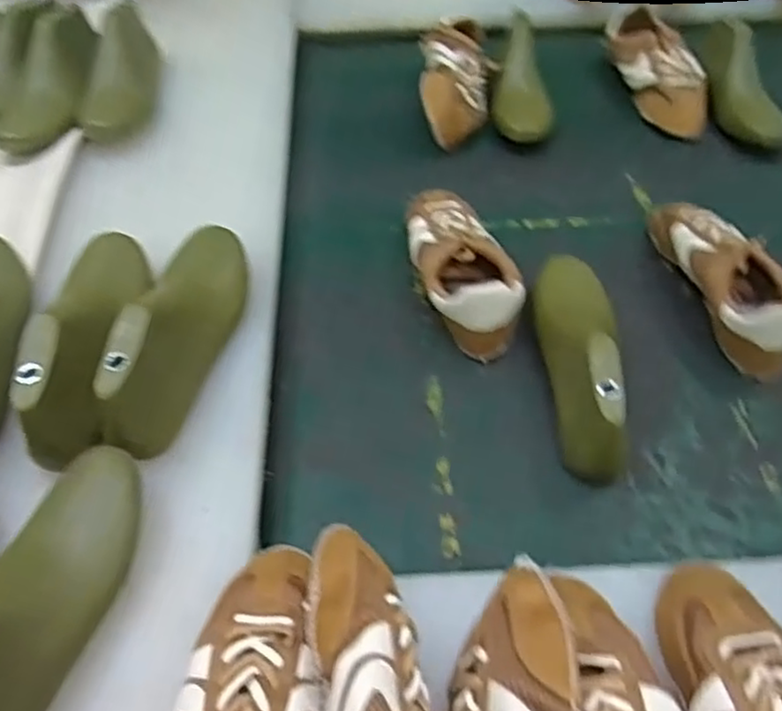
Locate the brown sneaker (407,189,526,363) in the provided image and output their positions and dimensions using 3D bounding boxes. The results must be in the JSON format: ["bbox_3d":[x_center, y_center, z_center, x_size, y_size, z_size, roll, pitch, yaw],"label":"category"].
[{"bbox_3d":[0.064,-0.098,0.694,0.083,0.066,0.217,-14,51,-8],"label":"brown sneaker"}]

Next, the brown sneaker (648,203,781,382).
[{"bbox_3d":[0.323,-0.087,0.682,0.082,0.069,0.232,-12,51,-7],"label":"brown sneaker"}]

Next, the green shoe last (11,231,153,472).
[{"bbox_3d":[-0.246,-0.026,0.566,0.066,0.079,0.240,-5,51,-1],"label":"green shoe last"}]

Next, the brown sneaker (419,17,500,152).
[{"bbox_3d":[0.087,-0.354,0.893,0.095,0.071,0.217,-1,51,3],"label":"brown sneaker"}]

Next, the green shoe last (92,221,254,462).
[{"bbox_3d":[-0.171,-0.029,0.573,0.071,0.088,0.237,1,51,4],"label":"green shoe last"}]

